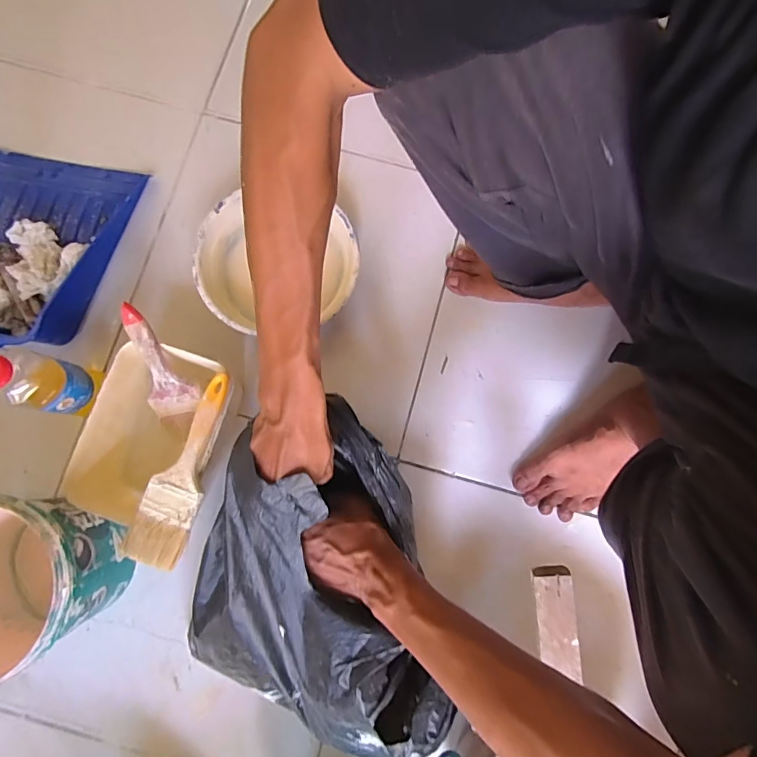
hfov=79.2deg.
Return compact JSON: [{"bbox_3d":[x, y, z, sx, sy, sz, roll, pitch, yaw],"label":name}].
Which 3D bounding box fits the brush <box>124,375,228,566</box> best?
[{"bbox_3d":[-0.204,0.095,0.490,0.060,0.014,0.204,21,81,3],"label":"brush"}]

